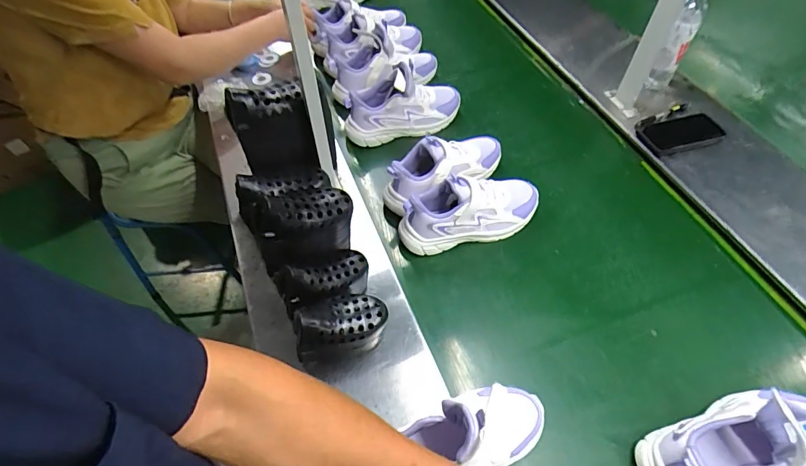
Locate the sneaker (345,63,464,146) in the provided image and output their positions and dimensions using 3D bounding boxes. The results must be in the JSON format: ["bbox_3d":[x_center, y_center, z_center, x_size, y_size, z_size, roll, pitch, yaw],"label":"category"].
[{"bbox_3d":[0.000,-0.275,0.910,0.254,0.142,0.080,-17,56,-8],"label":"sneaker"}]

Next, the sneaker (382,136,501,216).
[{"bbox_3d":[0.083,-0.132,0.796,0.252,0.094,0.090,-33,60,-20],"label":"sneaker"}]

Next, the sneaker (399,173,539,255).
[{"bbox_3d":[0.118,-0.041,0.754,0.250,0.121,0.093,-21,56,-10],"label":"sneaker"}]

